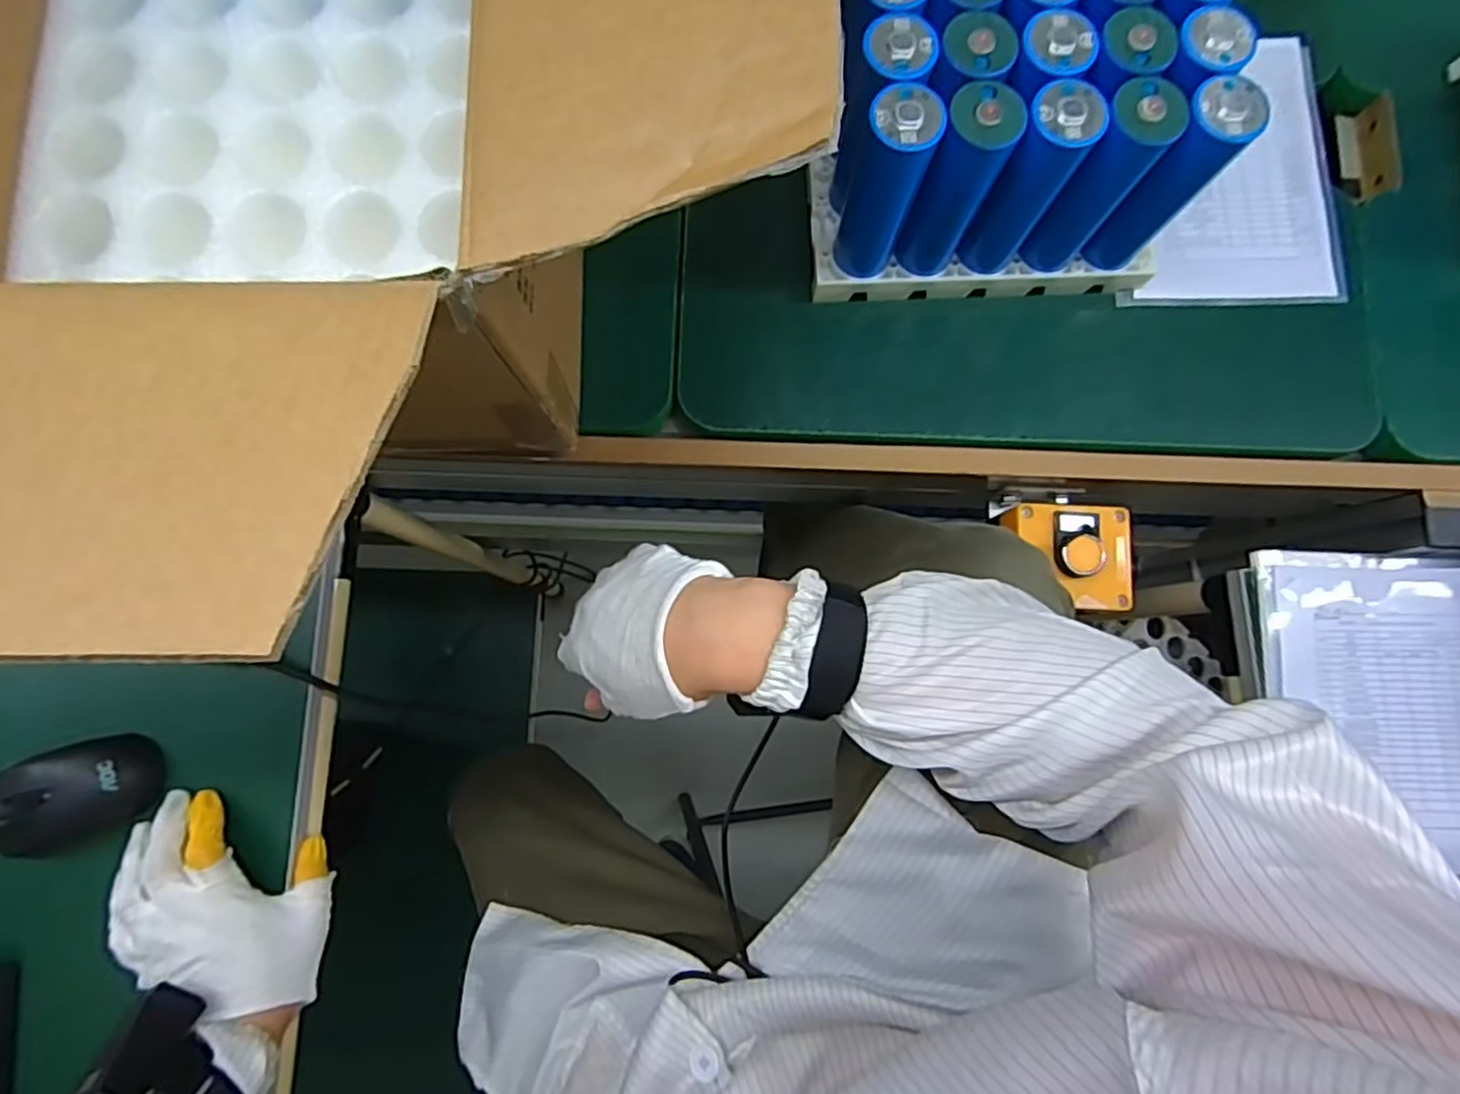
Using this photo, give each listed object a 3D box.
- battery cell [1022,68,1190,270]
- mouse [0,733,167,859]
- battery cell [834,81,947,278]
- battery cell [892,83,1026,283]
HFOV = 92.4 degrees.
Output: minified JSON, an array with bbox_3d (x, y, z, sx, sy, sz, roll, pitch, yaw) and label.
[{"bbox_3d":[0.219,-0.216,0.424,0.036,0.125,0.041,38,83,5],"label":"battery cell"},{"bbox_3d":[-0.452,0.171,0.480,0.122,0.032,0.065,-20,82,-4],"label":"mouse"},{"bbox_3d":[0.092,-0.212,0.433,0.039,0.146,0.035,18,81,2],"label":"battery cell"},{"bbox_3d":[0.136,-0.216,0.426,0.037,0.126,0.039,28,82,4],"label":"battery cell"}]

